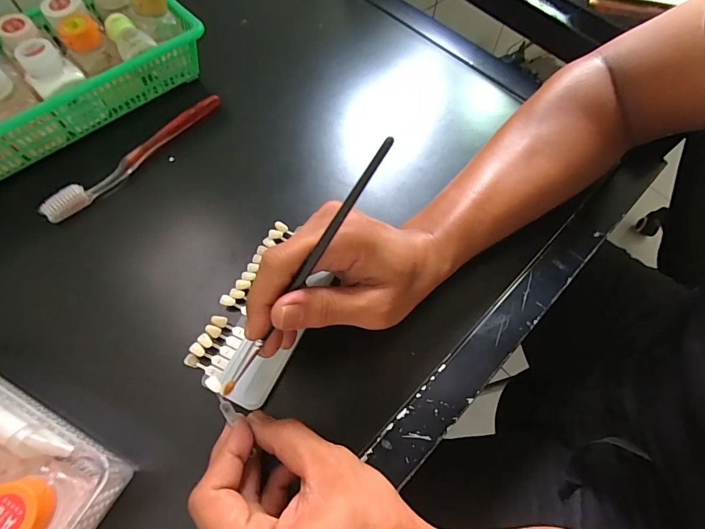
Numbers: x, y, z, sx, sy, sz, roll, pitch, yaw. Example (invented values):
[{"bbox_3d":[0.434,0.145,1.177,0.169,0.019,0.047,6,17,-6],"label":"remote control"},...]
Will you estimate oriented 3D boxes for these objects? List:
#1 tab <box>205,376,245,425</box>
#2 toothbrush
[{"bbox_3d":[-0.084,0.086,0.252,0.009,0.004,0.032,-32,87,-16],"label":"tab"},{"bbox_3d":[-0.198,-0.103,0.363,0.021,0.017,0.186,39,69,16],"label":"toothbrush"}]

